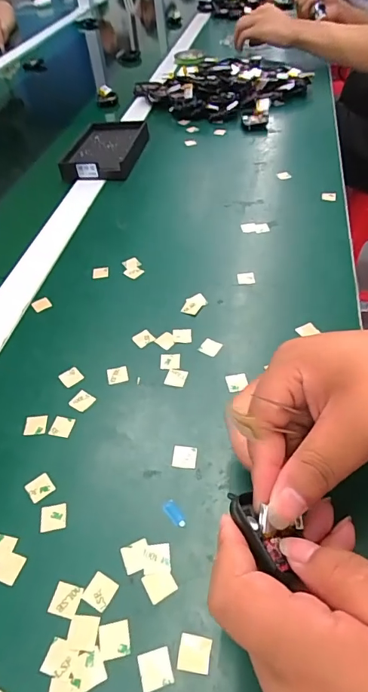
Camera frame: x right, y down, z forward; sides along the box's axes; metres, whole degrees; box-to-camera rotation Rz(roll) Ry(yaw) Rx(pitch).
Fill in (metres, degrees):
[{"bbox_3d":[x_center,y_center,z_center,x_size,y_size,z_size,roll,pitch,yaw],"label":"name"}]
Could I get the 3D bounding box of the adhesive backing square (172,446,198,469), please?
[{"bbox_3d":[0.000,0.074,0.287,0.016,0.004,0.016,3,47,8],"label":"adhesive backing square"}]

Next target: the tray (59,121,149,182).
[{"bbox_3d":[-0.107,-0.274,0.602,0.096,0.026,0.134,3,48,10],"label":"tray"}]

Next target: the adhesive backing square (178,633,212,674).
[{"bbox_3d":[0.005,0.153,0.214,0.015,0.004,0.015,2,45,11],"label":"adhesive backing square"}]

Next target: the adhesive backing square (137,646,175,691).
[{"bbox_3d":[-0.014,0.158,0.211,0.015,0.004,0.015,-19,47,-6],"label":"adhesive backing square"}]

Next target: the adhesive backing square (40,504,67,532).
[{"bbox_3d":[-0.081,0.106,0.266,0.016,0.004,0.015,-9,49,-2],"label":"adhesive backing square"}]

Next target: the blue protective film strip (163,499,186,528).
[{"bbox_3d":[-0.005,0.101,0.261,0.008,0.004,0.018,-33,52,-22],"label":"blue protective film strip"}]

